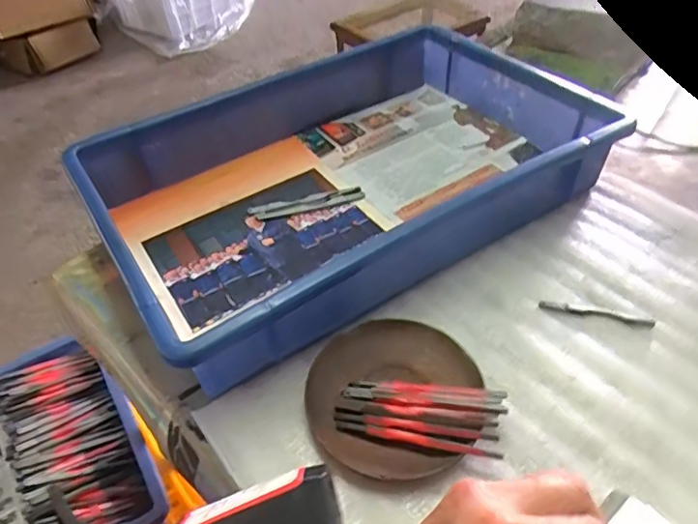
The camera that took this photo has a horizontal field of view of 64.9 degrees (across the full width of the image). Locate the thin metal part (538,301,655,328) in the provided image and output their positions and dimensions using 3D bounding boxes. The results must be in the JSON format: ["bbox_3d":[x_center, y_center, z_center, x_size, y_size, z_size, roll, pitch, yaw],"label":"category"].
[{"bbox_3d":[0.186,0.038,0.414,0.080,0.004,0.010,11,47,14],"label":"thin metal part"}]

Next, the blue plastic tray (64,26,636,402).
[{"bbox_3d":[-0.004,-0.088,0.498,0.422,0.072,0.279,-27,50,-22],"label":"blue plastic tray"}]

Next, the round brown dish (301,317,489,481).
[{"bbox_3d":[0.027,0.085,0.361,0.105,0.021,0.103,-2,45,2],"label":"round brown dish"}]

